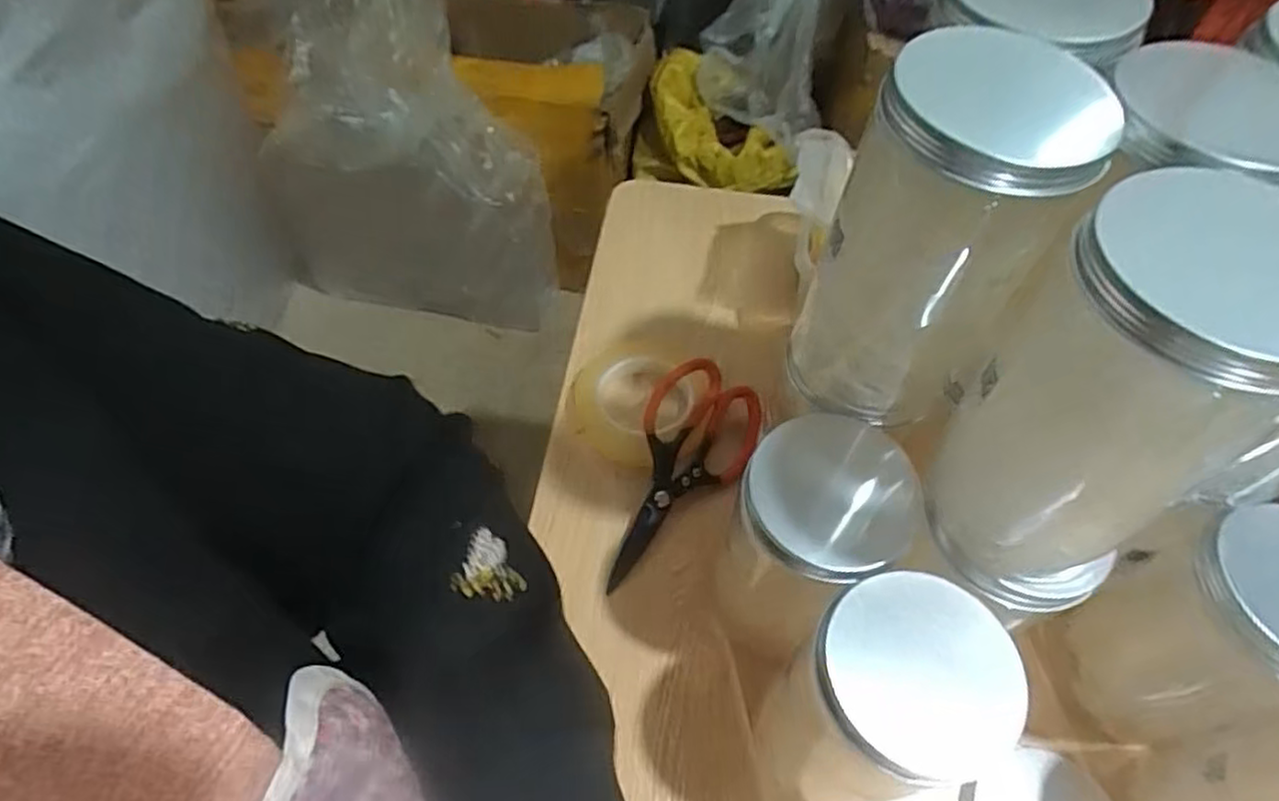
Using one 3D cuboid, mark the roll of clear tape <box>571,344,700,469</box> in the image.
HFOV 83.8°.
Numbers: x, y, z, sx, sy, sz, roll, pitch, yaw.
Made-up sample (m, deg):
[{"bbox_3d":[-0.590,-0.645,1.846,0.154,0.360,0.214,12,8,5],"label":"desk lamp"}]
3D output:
[{"bbox_3d":[-0.006,-0.003,0.626,0.115,0.043,0.110,1,54,-2],"label":"roll of clear tape"}]

